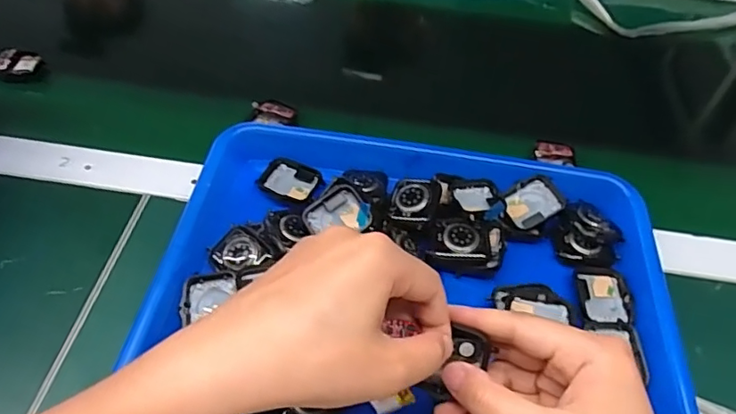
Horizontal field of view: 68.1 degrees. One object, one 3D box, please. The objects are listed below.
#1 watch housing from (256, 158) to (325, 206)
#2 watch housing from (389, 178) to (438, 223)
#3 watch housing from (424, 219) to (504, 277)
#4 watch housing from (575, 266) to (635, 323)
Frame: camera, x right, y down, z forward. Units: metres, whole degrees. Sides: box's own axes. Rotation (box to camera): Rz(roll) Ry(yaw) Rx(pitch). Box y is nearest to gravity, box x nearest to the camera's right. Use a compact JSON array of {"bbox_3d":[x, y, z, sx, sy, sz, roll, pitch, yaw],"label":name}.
[{"bbox_3d":[-0.057,-0.021,0.416,0.044,0.011,0.035,18,51,11],"label":"watch housing"},{"bbox_3d":[0.033,-0.004,0.392,0.035,0.010,0.038,1,59,22],"label":"watch housing"},{"bbox_3d":[0.067,0.025,0.377,0.052,0.011,0.034,7,50,2],"label":"watch housing"},{"bbox_3d":[0.159,0.060,0.365,0.033,0.006,0.043,3,50,-1],"label":"watch housing"}]

